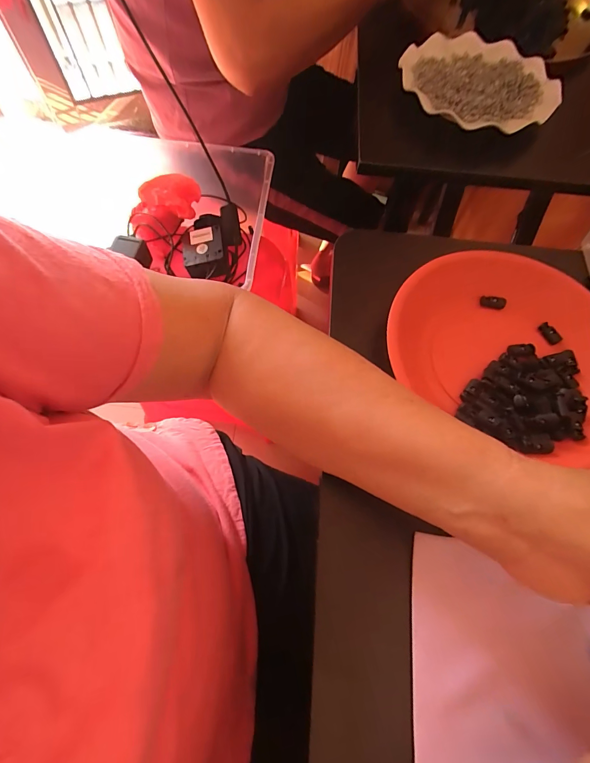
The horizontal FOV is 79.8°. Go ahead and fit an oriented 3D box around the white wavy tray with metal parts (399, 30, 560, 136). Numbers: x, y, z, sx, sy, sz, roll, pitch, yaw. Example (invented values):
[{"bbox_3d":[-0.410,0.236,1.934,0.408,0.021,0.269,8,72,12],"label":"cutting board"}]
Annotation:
[{"bbox_3d":[0.217,-0.358,0.419,0.176,0.018,0.165,14,66,3],"label":"white wavy tray with metal parts"}]

